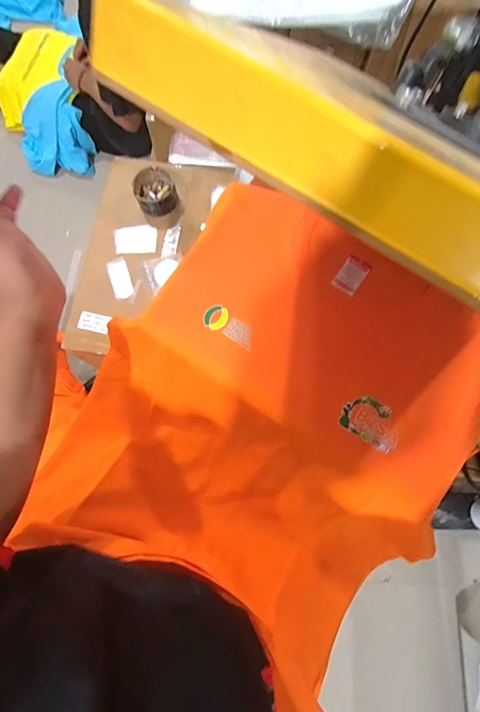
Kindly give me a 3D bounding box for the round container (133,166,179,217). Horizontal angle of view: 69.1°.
[{"bbox_3d":[-0.172,-0.333,0.703,0.078,0.042,0.085,-19,77,-6],"label":"round container"}]

